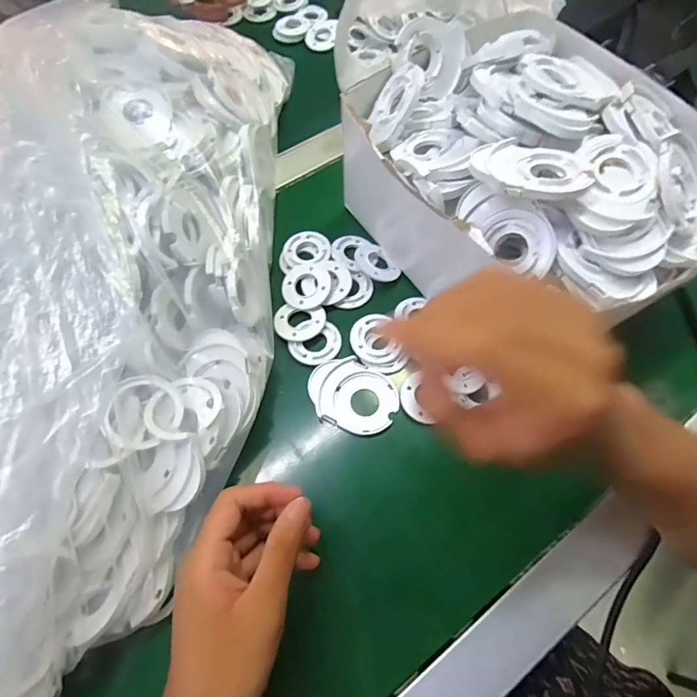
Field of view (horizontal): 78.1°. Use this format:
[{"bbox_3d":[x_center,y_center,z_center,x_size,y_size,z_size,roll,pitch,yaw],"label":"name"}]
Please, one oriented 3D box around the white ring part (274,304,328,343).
[{"bbox_3d":[-0.042,-0.022,0.370,0.044,0.005,0.035,4,65,3],"label":"white ring part"}]

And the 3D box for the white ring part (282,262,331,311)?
[{"bbox_3d":[-0.038,-0.057,0.379,0.043,0.009,0.044,-19,65,-7],"label":"white ring part"}]

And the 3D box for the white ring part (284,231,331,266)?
[{"bbox_3d":[-0.038,-0.092,0.398,0.042,0.007,0.037,0,65,2],"label":"white ring part"}]

